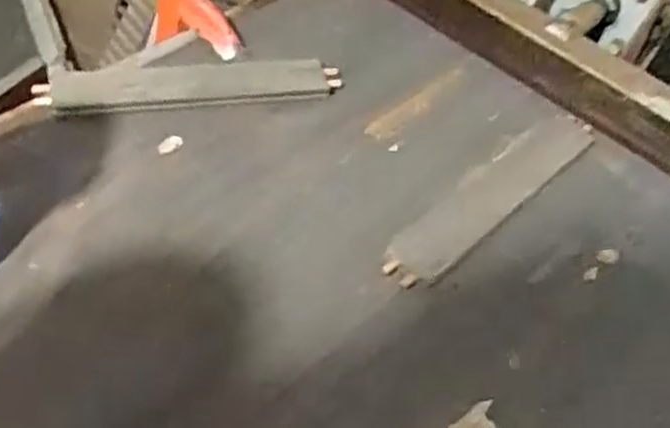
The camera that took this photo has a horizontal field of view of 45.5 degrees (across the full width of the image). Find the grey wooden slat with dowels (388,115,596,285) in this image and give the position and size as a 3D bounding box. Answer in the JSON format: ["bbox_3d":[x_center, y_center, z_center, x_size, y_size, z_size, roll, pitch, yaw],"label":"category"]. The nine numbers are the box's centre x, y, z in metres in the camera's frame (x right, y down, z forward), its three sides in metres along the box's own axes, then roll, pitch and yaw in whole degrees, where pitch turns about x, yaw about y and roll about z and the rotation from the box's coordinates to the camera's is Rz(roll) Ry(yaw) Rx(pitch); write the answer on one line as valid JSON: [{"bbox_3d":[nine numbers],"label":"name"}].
[{"bbox_3d":[0.154,-0.019,0.787,0.059,0.021,0.294,40,55,22],"label":"grey wooden slat with dowels"}]

